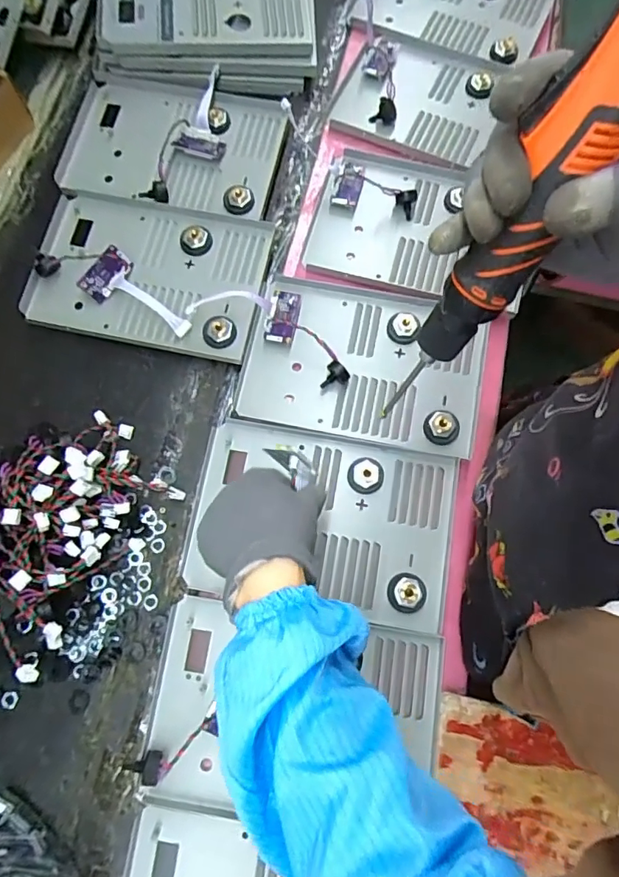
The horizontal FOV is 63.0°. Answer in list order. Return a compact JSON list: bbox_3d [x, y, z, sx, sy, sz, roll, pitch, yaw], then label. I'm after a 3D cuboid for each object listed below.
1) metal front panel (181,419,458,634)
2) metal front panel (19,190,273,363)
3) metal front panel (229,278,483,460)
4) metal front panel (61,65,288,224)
[{"bbox_3d":[0.014,0.085,0.526,0.260,0.020,0.177,11,76,1],"label":"metal front panel"},{"bbox_3d":[-0.188,-0.193,0.581,0.256,0.028,0.175,9,74,-1],"label":"metal front panel"},{"bbox_3d":[0.062,-0.087,0.569,0.252,0.035,0.178,11,74,0],"label":"metal front panel"},{"bbox_3d":[-0.170,-0.370,0.633,0.260,0.030,0.175,6,74,-1],"label":"metal front panel"}]

